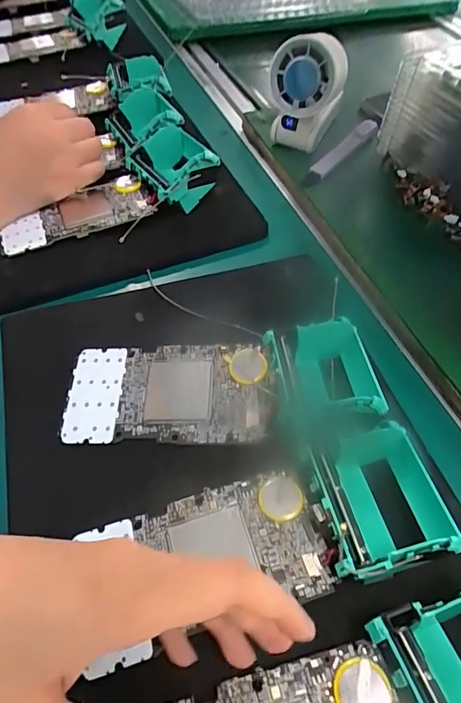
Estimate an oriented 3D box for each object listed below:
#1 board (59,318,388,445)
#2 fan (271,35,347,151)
[{"bbox_3d":[-0.008,0.019,0.271,0.191,0.040,0.069,-1,56,-4],"label":"board"},{"bbox_3d":[0.073,-0.246,0.422,0.064,0.099,0.069,18,57,9],"label":"fan"}]

